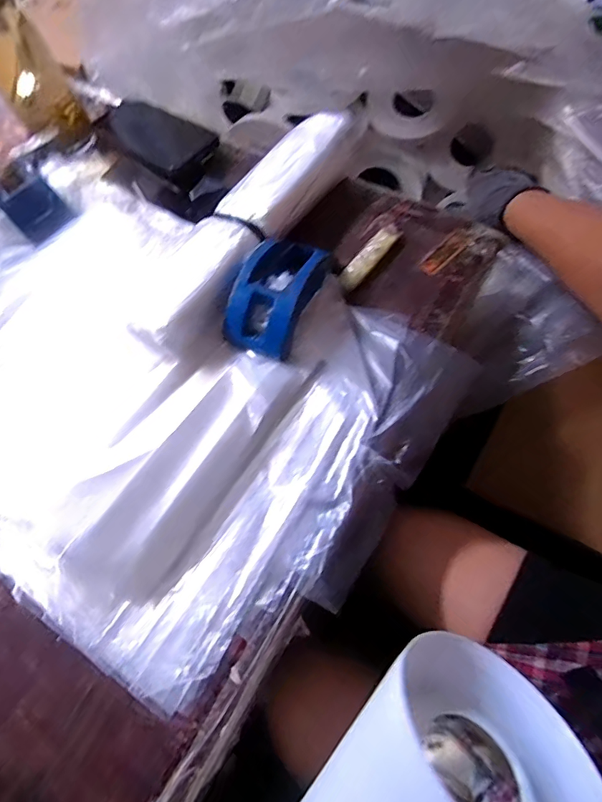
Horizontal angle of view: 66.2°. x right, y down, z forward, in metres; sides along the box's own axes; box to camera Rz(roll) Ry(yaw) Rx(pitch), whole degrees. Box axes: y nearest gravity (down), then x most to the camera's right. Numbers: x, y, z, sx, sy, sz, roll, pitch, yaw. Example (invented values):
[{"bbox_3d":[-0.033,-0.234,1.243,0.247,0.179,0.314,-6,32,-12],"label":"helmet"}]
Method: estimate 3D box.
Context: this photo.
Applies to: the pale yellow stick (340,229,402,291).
[{"bbox_3d":[0.068,-0.144,0.460,0.024,0.017,0.082,37,79,17],"label":"pale yellow stick"}]

